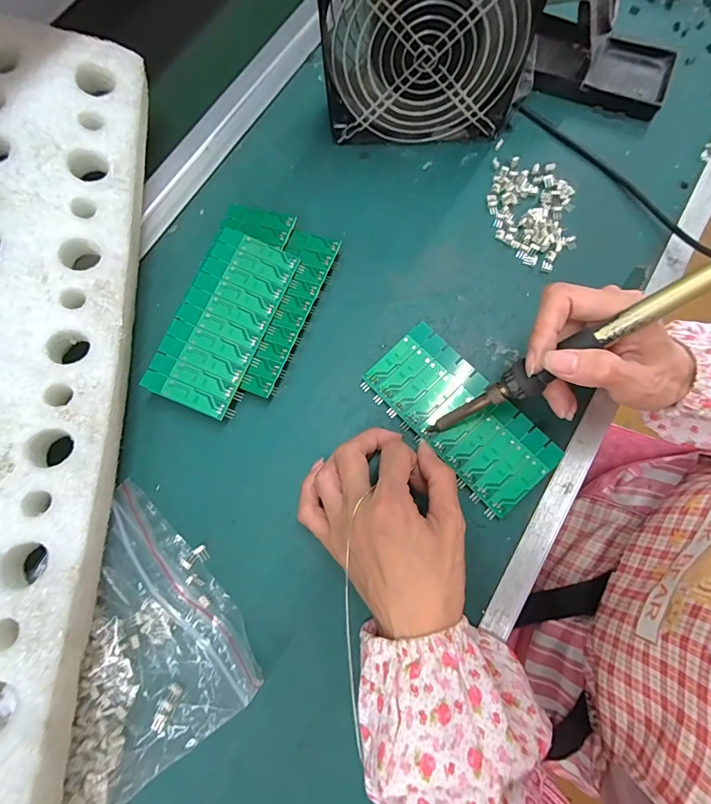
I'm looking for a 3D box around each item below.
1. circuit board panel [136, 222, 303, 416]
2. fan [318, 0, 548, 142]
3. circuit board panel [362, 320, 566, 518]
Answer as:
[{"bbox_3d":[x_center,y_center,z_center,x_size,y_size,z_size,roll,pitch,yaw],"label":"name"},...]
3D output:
[{"bbox_3d":[-0.098,-0.062,0.309,0.065,0.004,0.138,23,77,-1],"label":"circuit board panel"},{"bbox_3d":[0.053,-0.273,0.300,0.153,0.151,0.055,0,75,2],"label":"fan"},{"bbox_3d":[0.075,0.009,0.297,0.061,0.009,0.137,-42,78,-9],"label":"circuit board panel"}]

